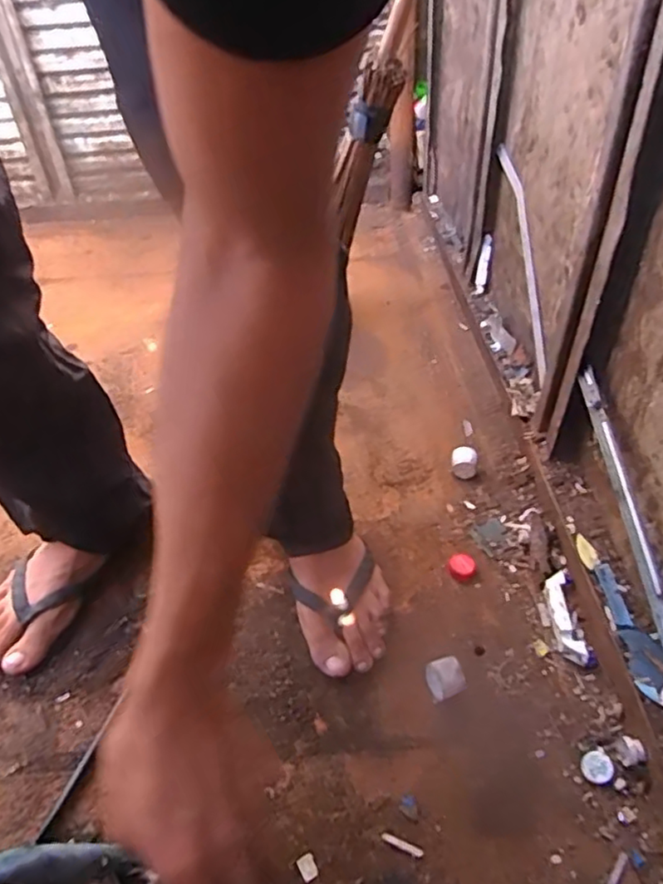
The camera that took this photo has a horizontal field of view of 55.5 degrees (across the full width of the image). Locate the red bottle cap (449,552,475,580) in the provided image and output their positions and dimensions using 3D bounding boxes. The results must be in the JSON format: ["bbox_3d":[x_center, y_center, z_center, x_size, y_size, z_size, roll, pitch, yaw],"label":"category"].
[{"bbox_3d":[0.143,0.137,0.697,0.026,0.009,0.028,-3,43,3],"label":"red bottle cap"}]

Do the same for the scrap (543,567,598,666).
[{"bbox_3d":[0.232,0.173,0.625,0.030,0.027,0.100,-2,43,4],"label":"scrap"}]

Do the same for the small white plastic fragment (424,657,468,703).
[{"bbox_3d":[0.105,0.221,0.581,0.029,0.035,0.030,-17,44,-13],"label":"small white plastic fragment"}]

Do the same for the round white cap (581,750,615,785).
[{"bbox_3d":[0.220,0.270,0.522,0.025,0.015,0.024,-3,43,3],"label":"round white cap"}]

